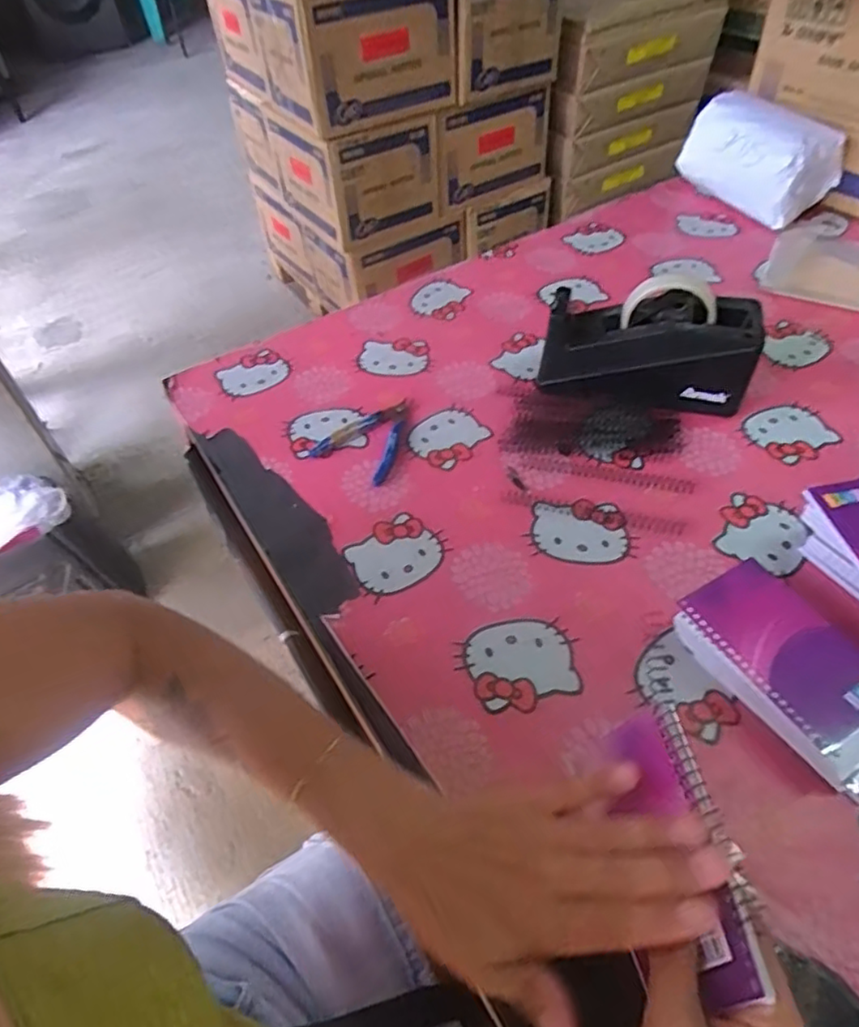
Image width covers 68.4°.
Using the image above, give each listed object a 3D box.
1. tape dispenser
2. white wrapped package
[{"bbox_3d":[0.212,-0.164,0.622,0.196,0.108,0.082,7,49,8],"label":"tape dispenser"},{"bbox_3d":[0.456,-0.495,0.887,0.107,0.127,0.191,-31,54,-23],"label":"white wrapped package"}]

